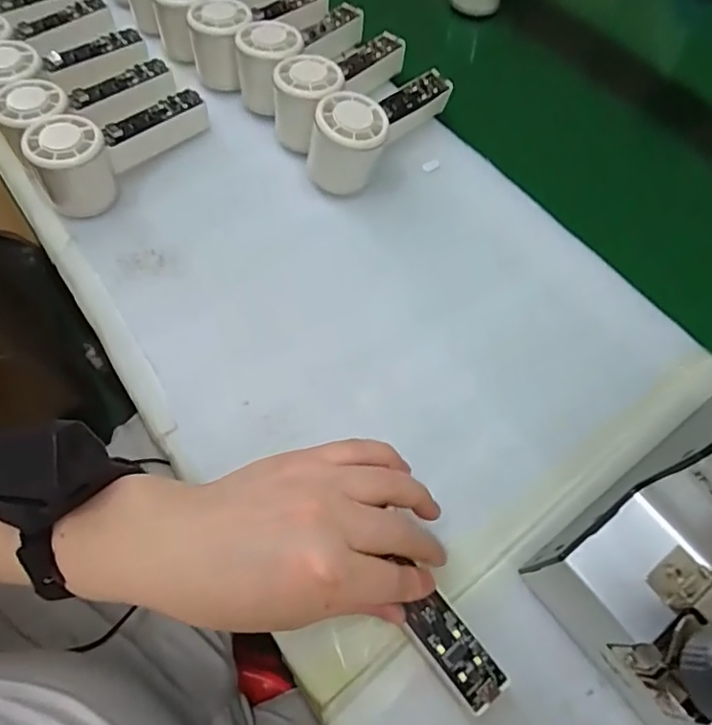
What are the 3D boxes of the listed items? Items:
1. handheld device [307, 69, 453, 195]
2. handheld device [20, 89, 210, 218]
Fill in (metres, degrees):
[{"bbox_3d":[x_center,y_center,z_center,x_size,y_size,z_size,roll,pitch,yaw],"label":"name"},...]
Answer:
[{"bbox_3d":[0.022,-0.208,0.471,0.061,0.063,0.149,35,68,17],"label":"handheld device"},{"bbox_3d":[-0.196,-0.187,0.466,0.054,0.061,0.142,33,68,16],"label":"handheld device"}]

